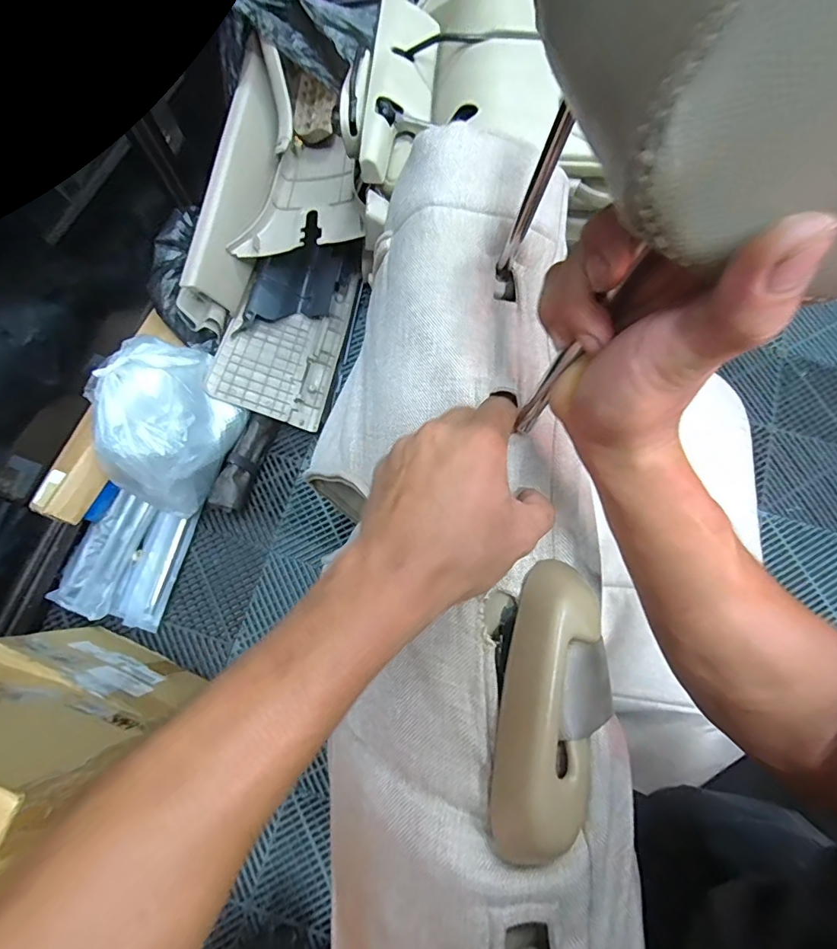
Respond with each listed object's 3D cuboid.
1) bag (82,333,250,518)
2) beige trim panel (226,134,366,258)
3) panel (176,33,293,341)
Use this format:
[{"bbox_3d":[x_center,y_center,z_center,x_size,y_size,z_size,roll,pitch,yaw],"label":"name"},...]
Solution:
[{"bbox_3d":[-0.490,-0.103,0.877,0.230,0.179,0.285,28,78,7],"label":"bag"},{"bbox_3d":[-0.258,-0.596,0.974,0.268,0.059,0.290,-3,76,0],"label":"beige trim panel"},{"bbox_3d":[-0.375,-0.576,0.936,0.122,0.111,0.580,13,88,4],"label":"panel"}]

